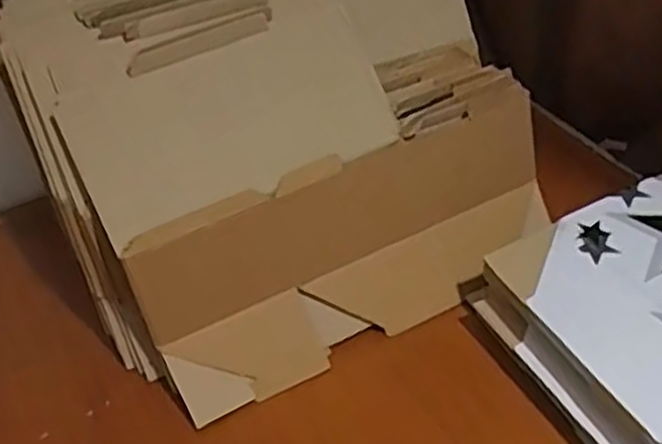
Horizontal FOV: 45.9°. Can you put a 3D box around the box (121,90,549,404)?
[{"bbox_3d":[0.027,0.024,0.708,0.394,0.179,0.037,-22,24,-16],"label":"box"}]

